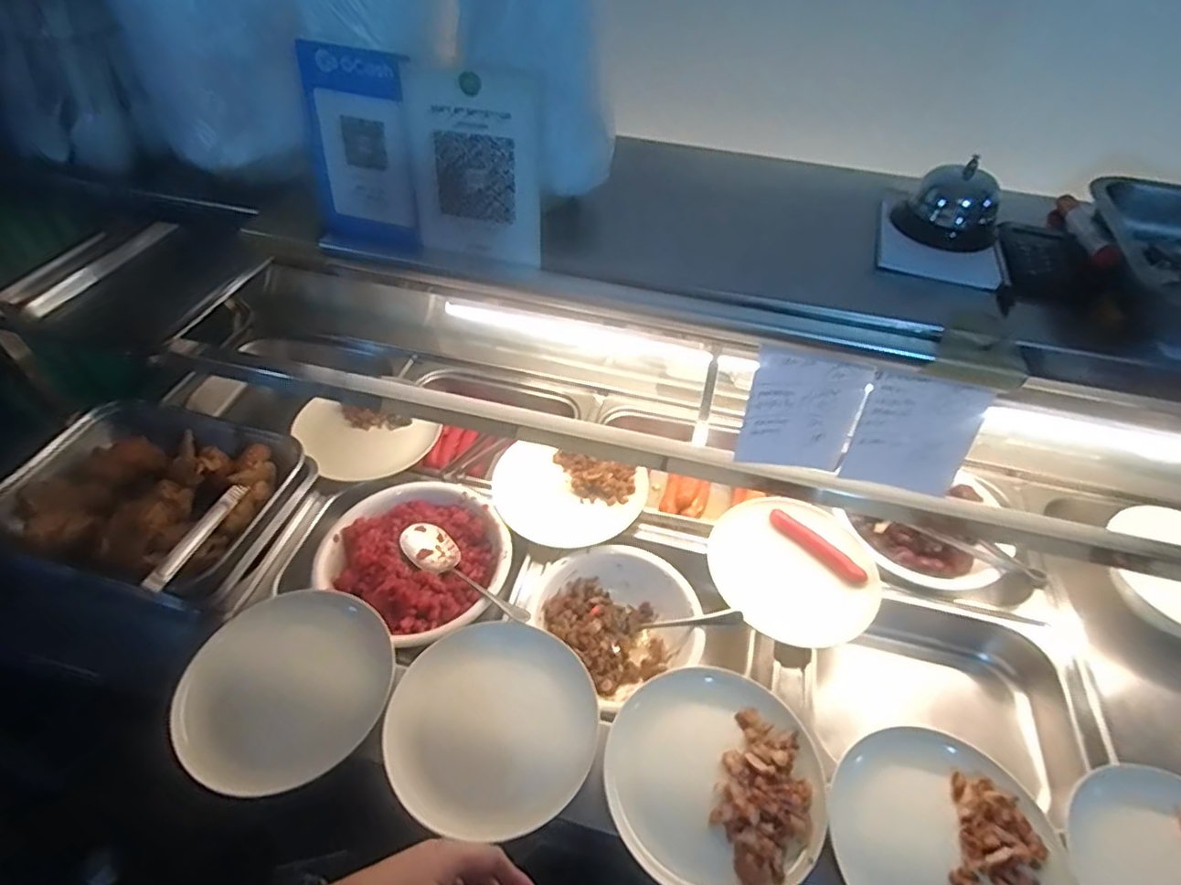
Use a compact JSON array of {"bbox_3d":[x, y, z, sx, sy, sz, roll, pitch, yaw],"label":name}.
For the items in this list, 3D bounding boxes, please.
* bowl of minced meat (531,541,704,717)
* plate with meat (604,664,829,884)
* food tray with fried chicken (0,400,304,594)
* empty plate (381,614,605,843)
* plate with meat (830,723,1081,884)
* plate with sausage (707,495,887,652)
[{"bbox_3d":[0.038,0.233,0.810,0.184,0.066,0.197,2,47,-2],"label":"bowl of minced meat"},{"bbox_3d":[0.128,0.347,0.642,0.213,0.035,0.218,2,47,-2],"label":"plate with meat"},{"bbox_3d":[-0.584,0.061,0.842,0.327,0.072,0.292,17,48,12],"label":"food tray with fried chicken"},{"bbox_3d":[-0.104,0.306,0.677,0.219,0.044,0.221,2,47,-2],"label":"empty plate"},{"bbox_3d":[0.358,0.399,0.617,0.212,0.055,0.210,2,47,-2],"label":"plate with meat"},{"bbox_3d":[0.275,0.170,0.839,0.205,0.024,0.219,2,47,-2],"label":"plate with sausage"}]

